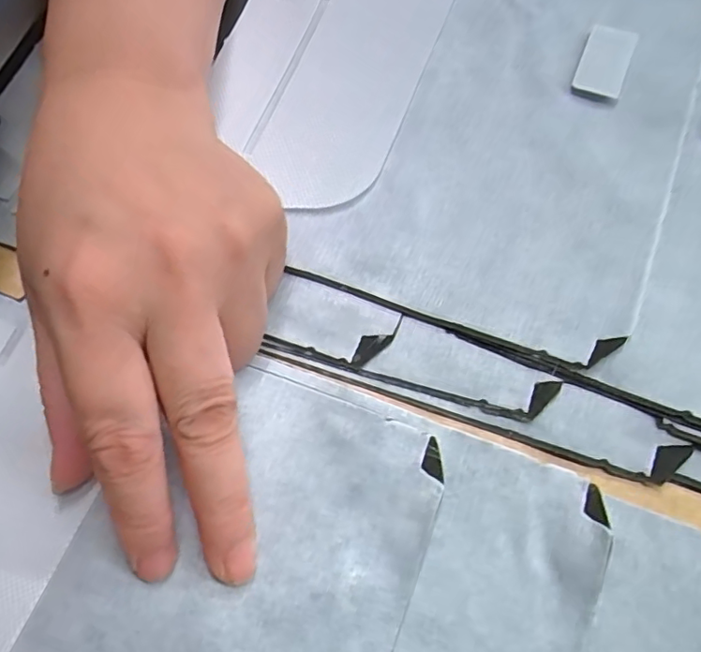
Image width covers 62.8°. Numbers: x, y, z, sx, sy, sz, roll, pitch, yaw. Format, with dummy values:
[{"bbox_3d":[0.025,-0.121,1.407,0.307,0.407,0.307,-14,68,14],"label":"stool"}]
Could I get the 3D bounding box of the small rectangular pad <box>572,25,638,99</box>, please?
[{"bbox_3d":[0.104,-0.108,0.233,0.019,0.005,0.034,22,69,8],"label":"small rectangular pad"}]

